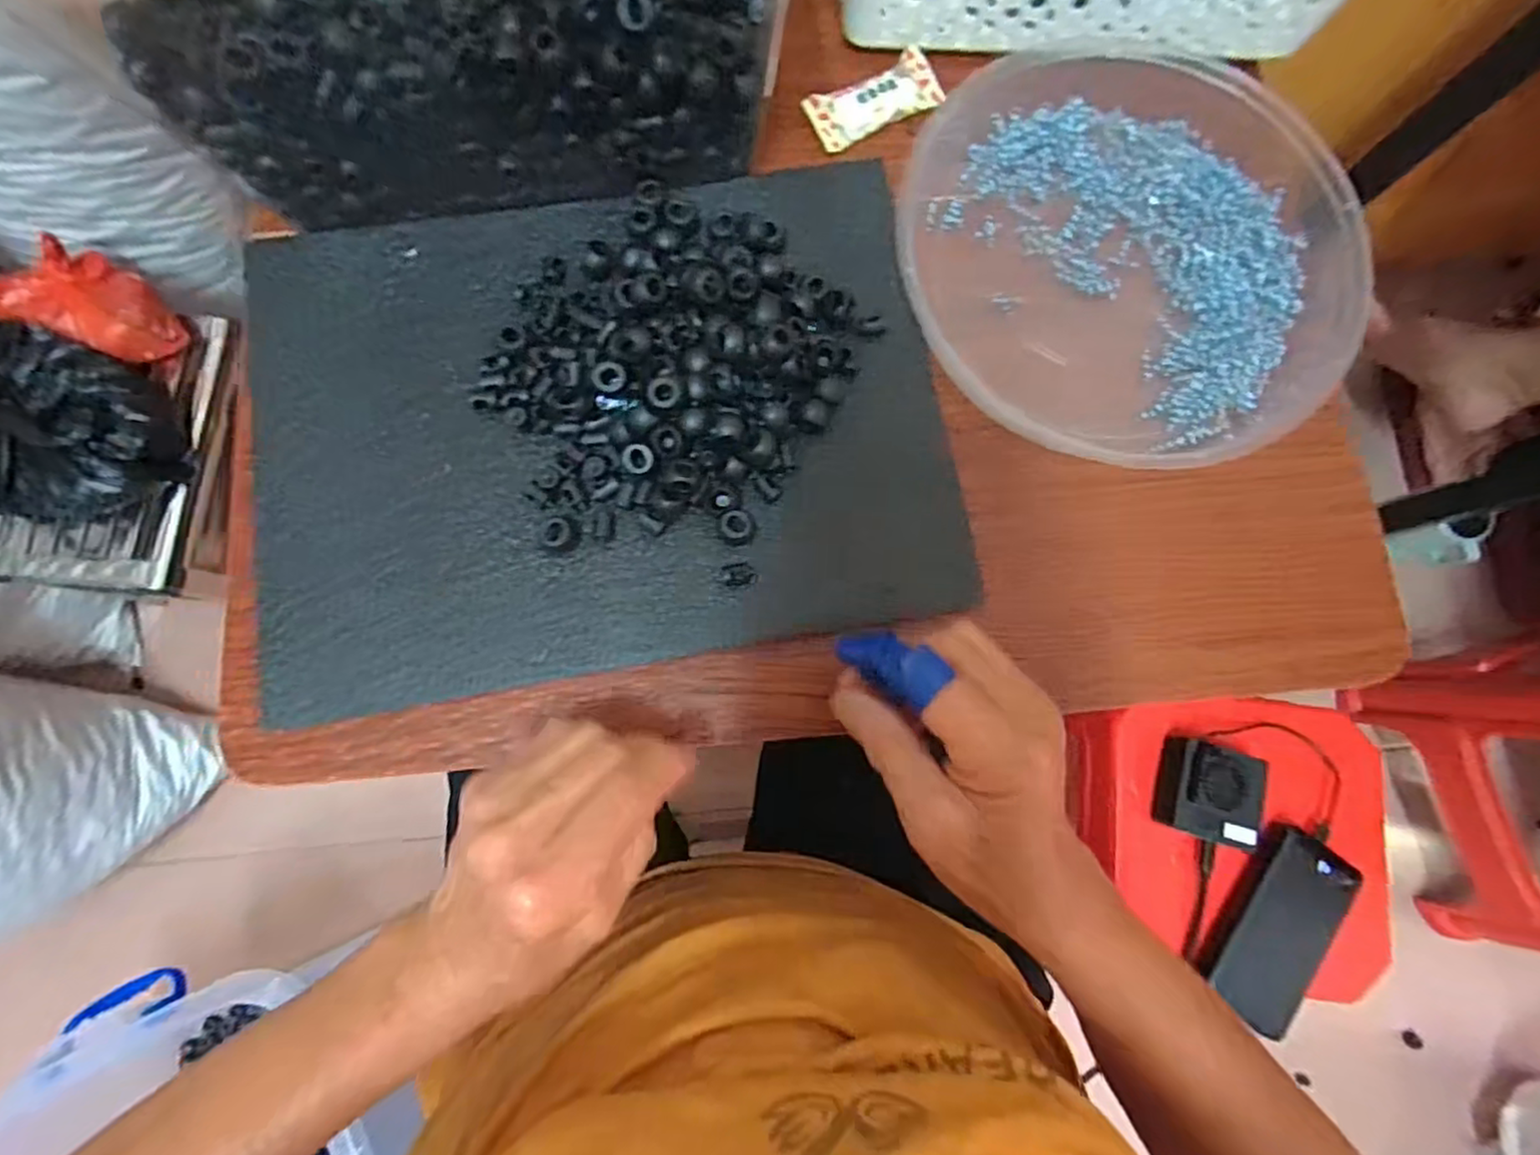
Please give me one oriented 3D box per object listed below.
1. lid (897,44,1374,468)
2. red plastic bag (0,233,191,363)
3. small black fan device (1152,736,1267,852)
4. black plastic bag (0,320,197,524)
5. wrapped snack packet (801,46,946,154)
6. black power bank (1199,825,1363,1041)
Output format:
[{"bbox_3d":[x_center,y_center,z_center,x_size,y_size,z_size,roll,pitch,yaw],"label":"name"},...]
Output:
[{"bbox_3d":[0.193,-0.176,0.346,0.236,0.034,0.216,0,80,-2],"label":"lid"},{"bbox_3d":[-0.672,-0.269,0.639,0.159,0.072,0.092,19,80,1],"label":"red plastic bag"},{"bbox_3d":[0.370,0.180,0.548,0.078,0.039,0.079,13,80,0],"label":"small black fan device"},{"bbox_3d":[-0.658,-0.150,0.612,0.172,0.083,0.180,-9,81,-4],"label":"black plastic bag"},{"bbox_3d":[0.058,-0.267,0.367,0.074,0.011,0.032,-27,82,-6],"label":"wrapped snack packet"},{"bbox_3d":[0.416,0.285,0.532,0.071,0.012,0.153,34,81,4],"label":"black power bank"}]

